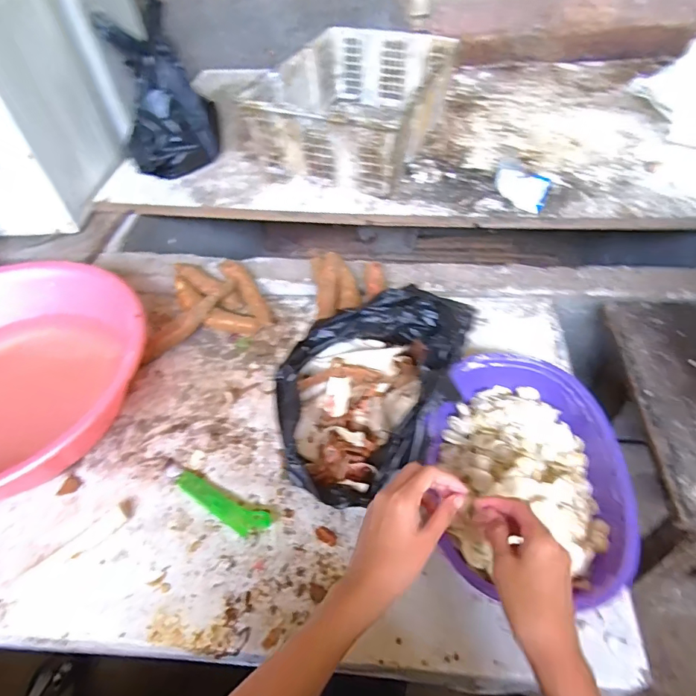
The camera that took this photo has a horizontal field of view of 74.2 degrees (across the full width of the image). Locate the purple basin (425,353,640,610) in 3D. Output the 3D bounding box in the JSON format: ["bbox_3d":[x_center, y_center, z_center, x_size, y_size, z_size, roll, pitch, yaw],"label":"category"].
[{"bbox_3d":[0.203,0.139,0.545,0.214,0.074,0.299,4,52,9],"label":"purple basin"}]

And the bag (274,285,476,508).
[{"bbox_3d":[0.027,0.057,0.595,0.200,0.123,0.289,21,56,21],"label":"bag"}]

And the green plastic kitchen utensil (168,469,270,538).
[{"bbox_3d":[-0.170,0.193,0.581,0.158,0.005,0.035,19,56,19],"label":"green plastic kitchen utensil"}]

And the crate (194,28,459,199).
[{"bbox_3d":[0.018,-0.557,1.055,0.358,0.172,0.473,17,55,18],"label":"crate"}]

